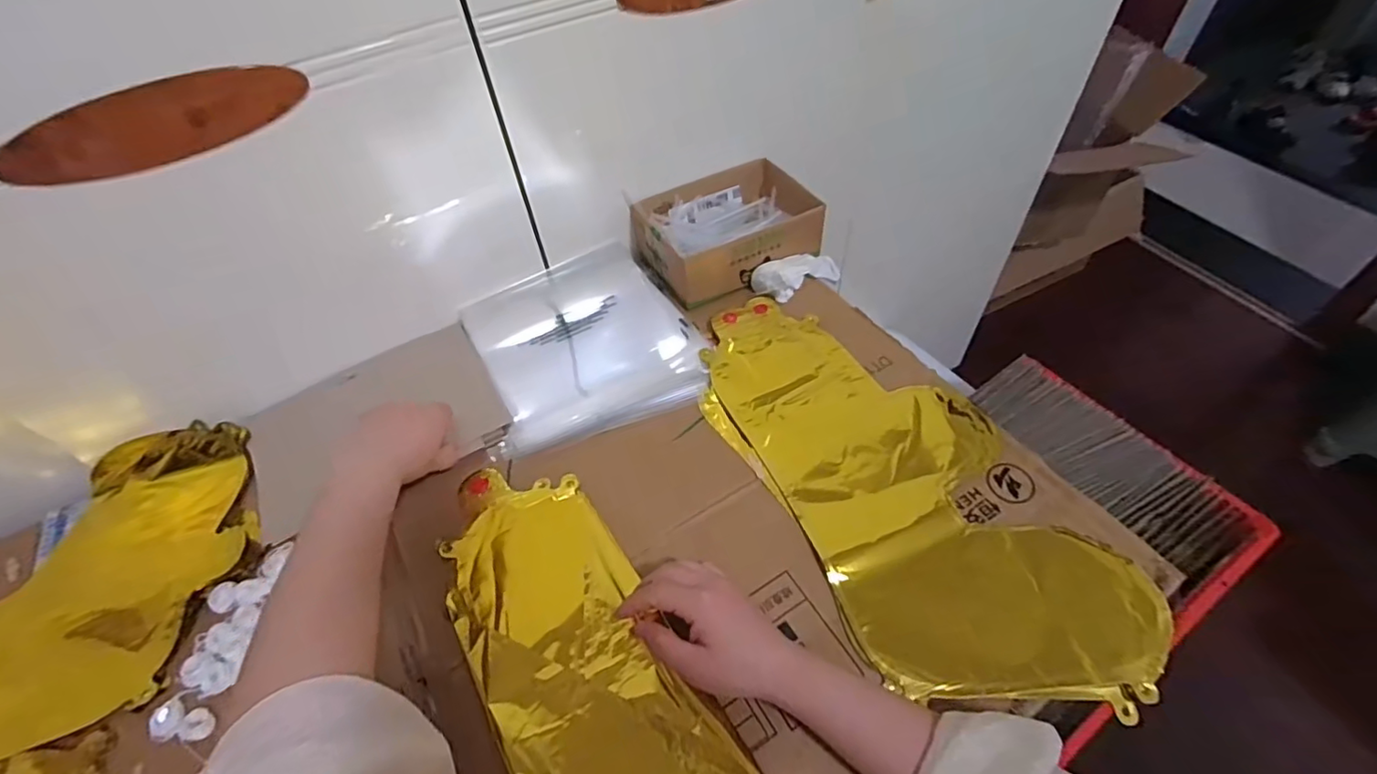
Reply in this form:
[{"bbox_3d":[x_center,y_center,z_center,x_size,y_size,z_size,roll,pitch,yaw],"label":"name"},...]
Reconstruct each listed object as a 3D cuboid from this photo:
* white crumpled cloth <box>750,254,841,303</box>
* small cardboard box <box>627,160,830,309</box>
[{"bbox_3d":[0.123,-0.127,0.666,0.120,0.037,0.042,-17,50,-24],"label":"white crumpled cloth"},{"bbox_3d":[0.045,-0.181,0.680,0.202,0.064,0.139,-22,52,-13],"label":"small cardboard box"}]

